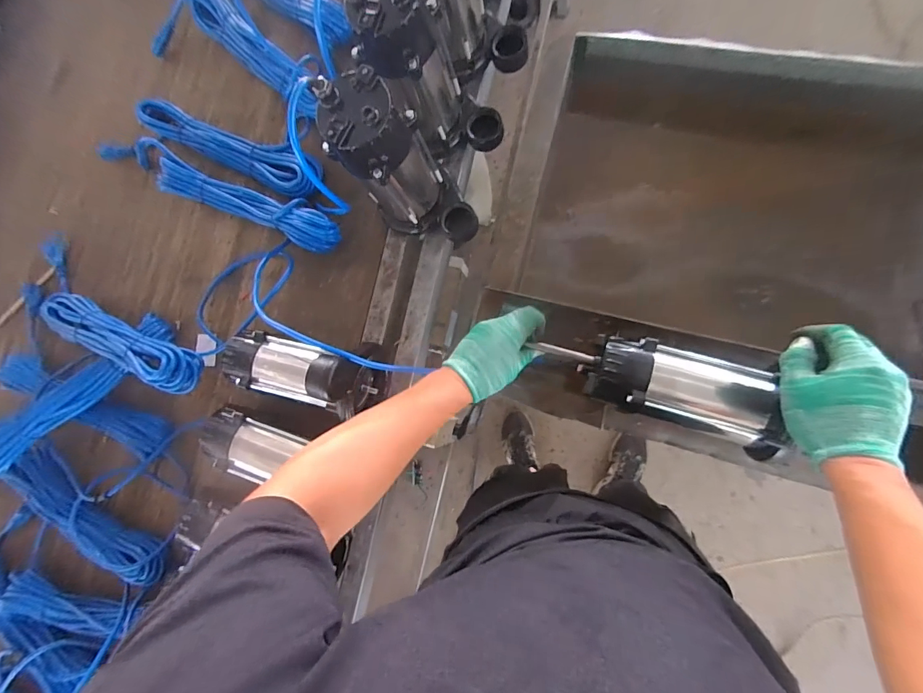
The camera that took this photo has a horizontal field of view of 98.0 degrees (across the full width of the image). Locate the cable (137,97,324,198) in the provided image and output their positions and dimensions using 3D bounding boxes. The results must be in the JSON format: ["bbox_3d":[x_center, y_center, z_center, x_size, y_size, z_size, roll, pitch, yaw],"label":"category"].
[{"bbox_3d":[-0.392,-0.332,0.686,0.338,0.060,0.071,24,90,11],"label":"cable"}]

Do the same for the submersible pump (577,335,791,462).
[{"bbox_3d":[0.272,0.053,0.494,0.218,0.075,0.090,19,92,11],"label":"submersible pump"}]

